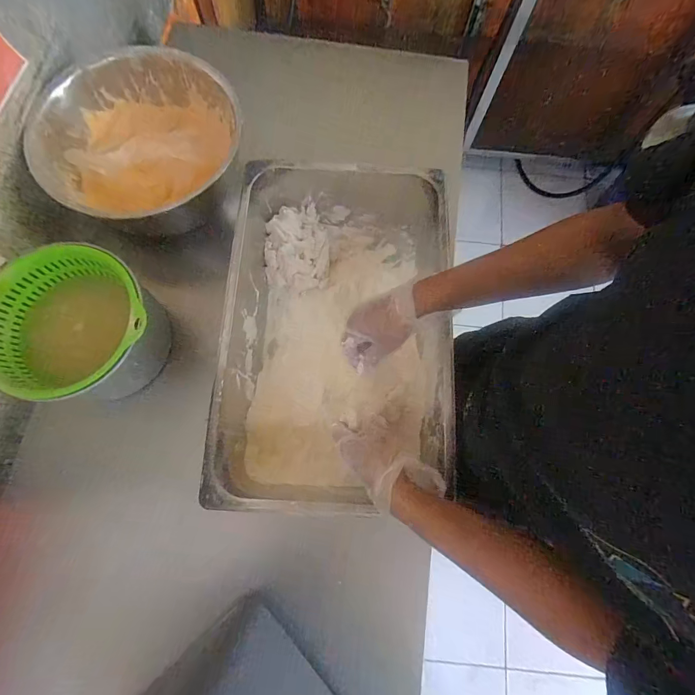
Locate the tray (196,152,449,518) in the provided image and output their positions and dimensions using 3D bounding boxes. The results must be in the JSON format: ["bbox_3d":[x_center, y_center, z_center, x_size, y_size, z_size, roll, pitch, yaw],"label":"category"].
[{"bbox_3d":[-0.020,-0.025,0.604,0.331,0.153,0.520,5,75,-1],"label":"tray"}]

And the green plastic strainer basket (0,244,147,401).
[{"bbox_3d":[-0.416,-0.035,0.565,0.216,0.096,0.216,0,75,-2],"label":"green plastic strainer basket"}]

